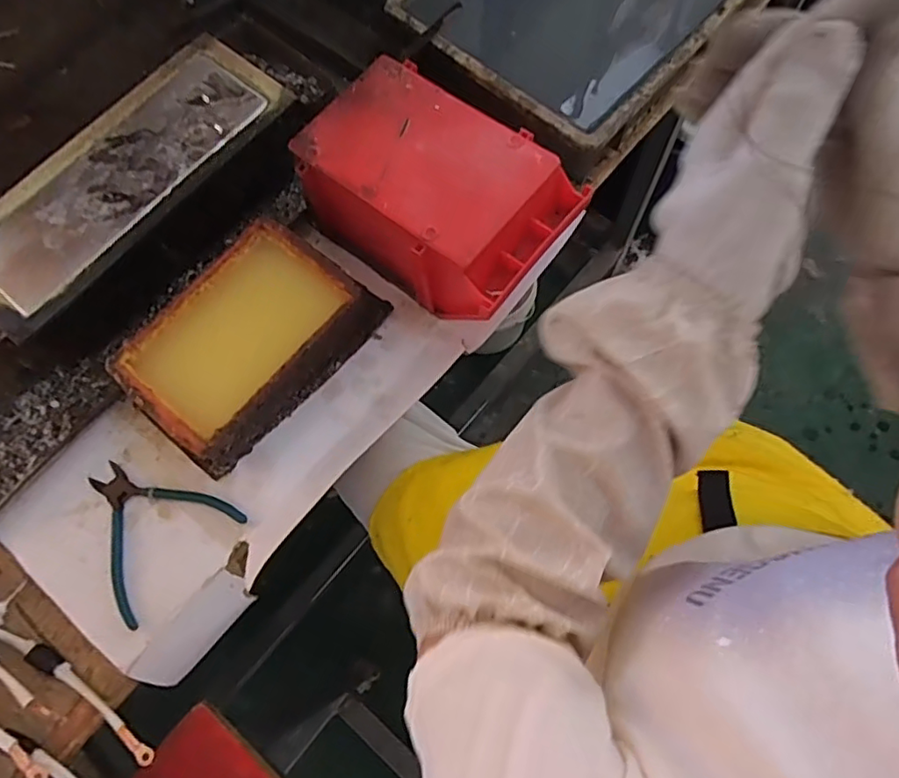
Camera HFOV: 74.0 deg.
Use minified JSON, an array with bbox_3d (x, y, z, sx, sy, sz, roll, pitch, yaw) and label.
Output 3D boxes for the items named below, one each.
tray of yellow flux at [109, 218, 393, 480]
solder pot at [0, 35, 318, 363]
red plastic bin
[{"bbox_3d":[-0.182,-0.045,0.552,0.131,0.066,0.210,39,77,14],"label":"tray of yellow flux"},{"bbox_3d":[-0.304,-0.187,0.598,0.150,0.090,0.337,41,78,14],"label":"solder pot"},{"bbox_3d":[-0.011,-0.177,0.555,0.231,0.109,0.152,37,77,14],"label":"red plastic bin"}]

